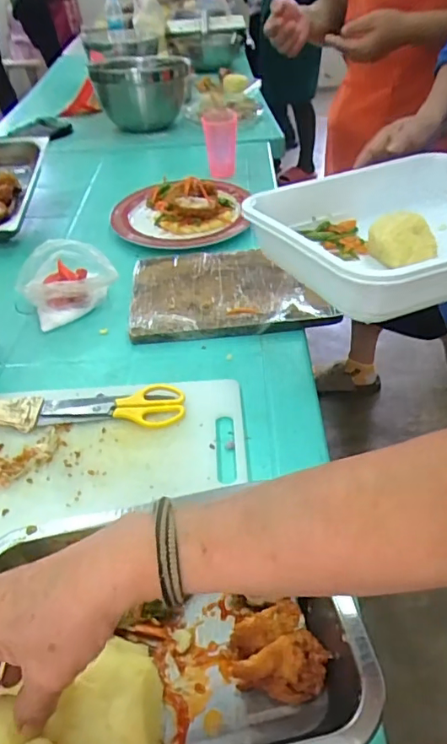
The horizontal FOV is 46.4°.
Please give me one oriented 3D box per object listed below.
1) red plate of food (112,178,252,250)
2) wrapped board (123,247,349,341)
[{"bbox_3d":[-0.074,-0.282,0.873,0.223,0.059,0.178,-4,41,1],"label":"red plate of food"},{"bbox_3d":[0.005,-0.119,0.718,0.262,0.028,0.191,-6,41,-1],"label":"wrapped board"}]

